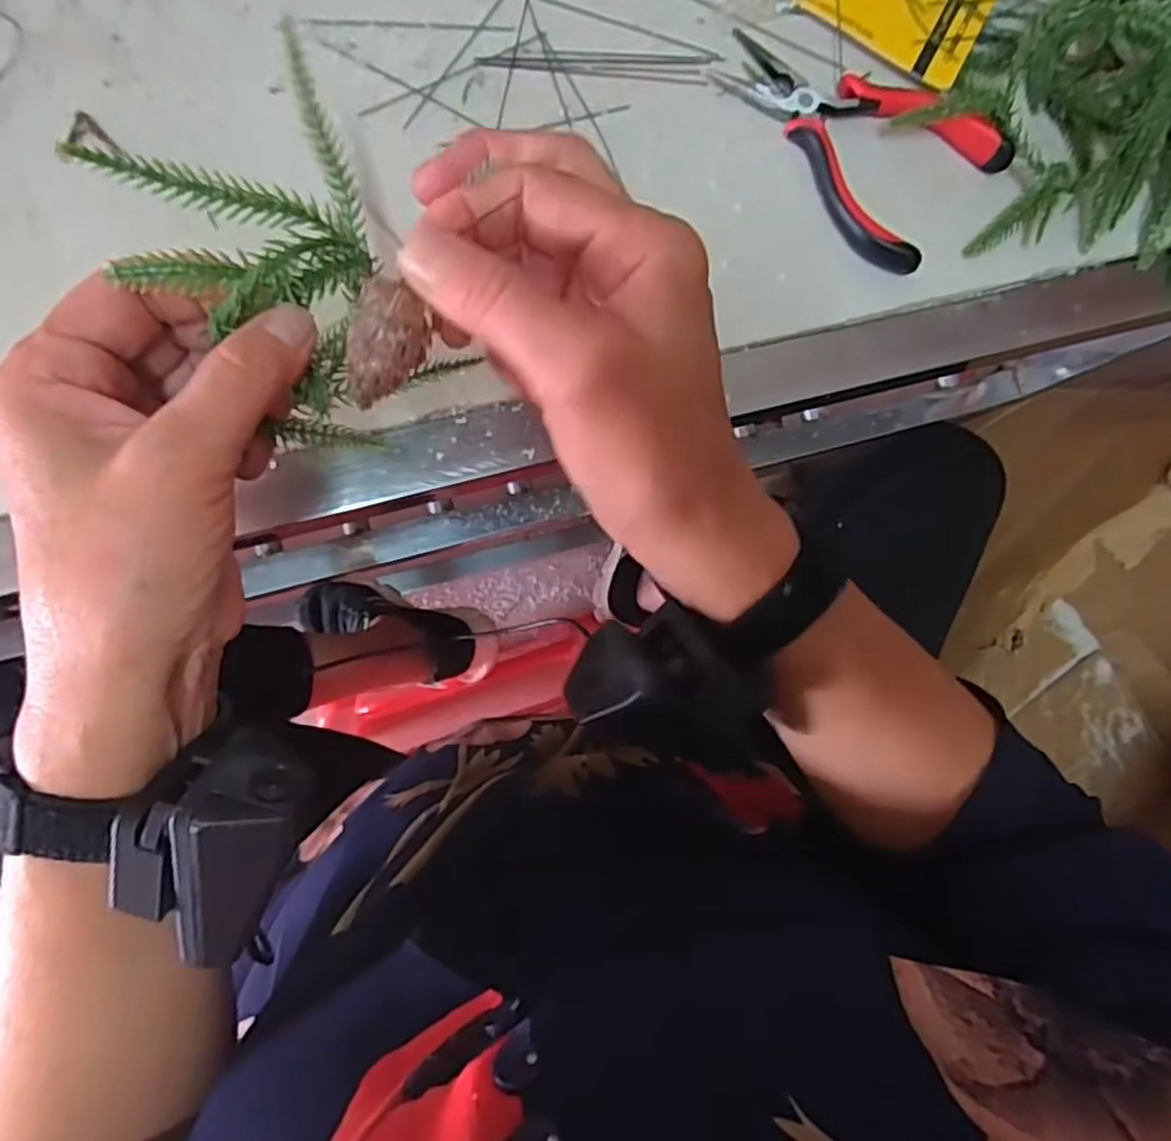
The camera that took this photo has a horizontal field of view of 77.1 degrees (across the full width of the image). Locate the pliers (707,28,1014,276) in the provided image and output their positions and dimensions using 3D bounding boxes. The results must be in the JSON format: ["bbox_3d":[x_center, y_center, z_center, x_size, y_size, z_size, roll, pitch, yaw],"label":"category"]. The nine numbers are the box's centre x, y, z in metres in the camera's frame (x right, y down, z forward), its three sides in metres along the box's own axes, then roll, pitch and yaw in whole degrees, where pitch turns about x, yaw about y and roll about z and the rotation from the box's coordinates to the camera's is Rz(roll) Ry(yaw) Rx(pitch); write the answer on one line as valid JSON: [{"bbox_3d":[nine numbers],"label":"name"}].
[{"bbox_3d":[0.130,-0.208,0.337,0.085,0.019,0.126,-42,94,-8],"label":"pliers"}]

